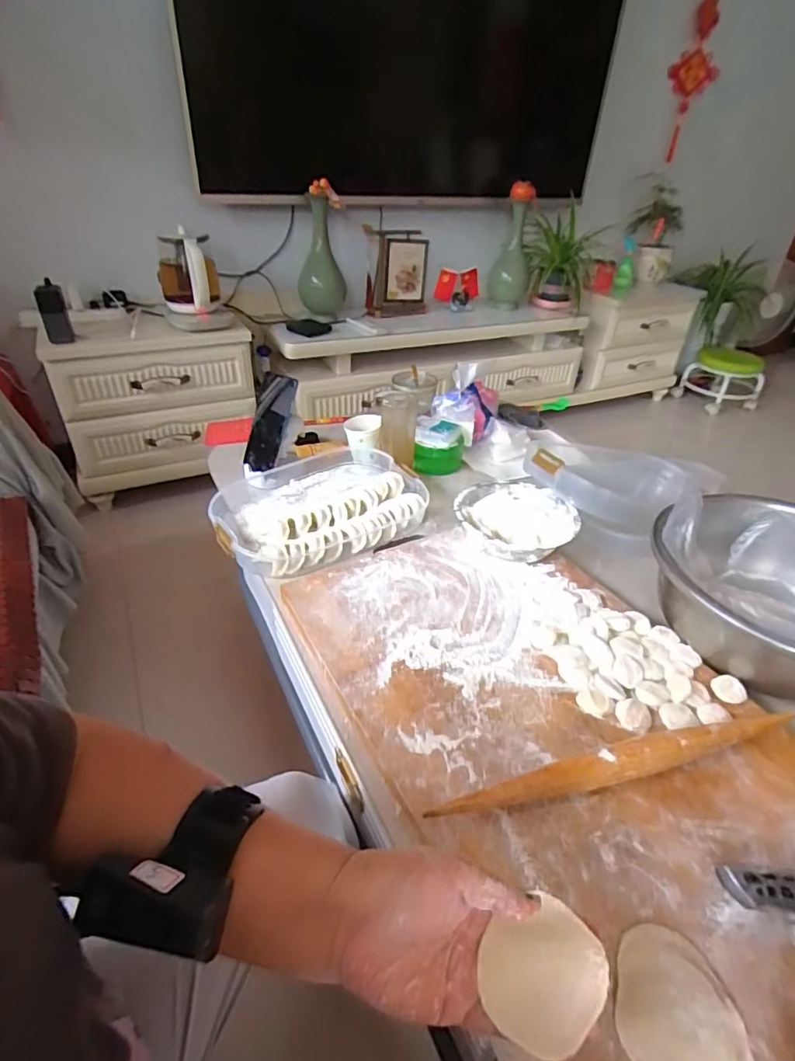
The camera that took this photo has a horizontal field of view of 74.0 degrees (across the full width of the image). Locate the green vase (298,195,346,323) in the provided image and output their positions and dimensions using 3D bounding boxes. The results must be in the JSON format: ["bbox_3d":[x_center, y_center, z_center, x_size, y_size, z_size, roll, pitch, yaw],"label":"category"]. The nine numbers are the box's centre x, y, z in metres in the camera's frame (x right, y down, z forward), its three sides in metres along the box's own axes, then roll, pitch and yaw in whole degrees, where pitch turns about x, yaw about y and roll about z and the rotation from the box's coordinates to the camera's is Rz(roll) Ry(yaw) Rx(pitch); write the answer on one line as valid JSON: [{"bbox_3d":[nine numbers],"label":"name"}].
[{"bbox_3d":[-0.240,-0.863,1.673,0.147,0.342,0.122,-1,36,-5],"label":"green vase"}]

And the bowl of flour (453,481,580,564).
[{"bbox_3d":[0.162,-0.015,0.727,0.156,0.042,0.143,2,36,-1],"label":"bowl of flour"}]

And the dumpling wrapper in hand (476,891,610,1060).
[{"bbox_3d":[0.077,0.234,0.279,0.063,0.014,0.055,-24,44,-32],"label":"dumpling wrapper in hand"}]

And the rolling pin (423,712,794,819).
[{"bbox_3d":[0.199,0.201,0.457,0.338,0.032,0.026,-7,37,-14],"label":"rolling pin"}]

